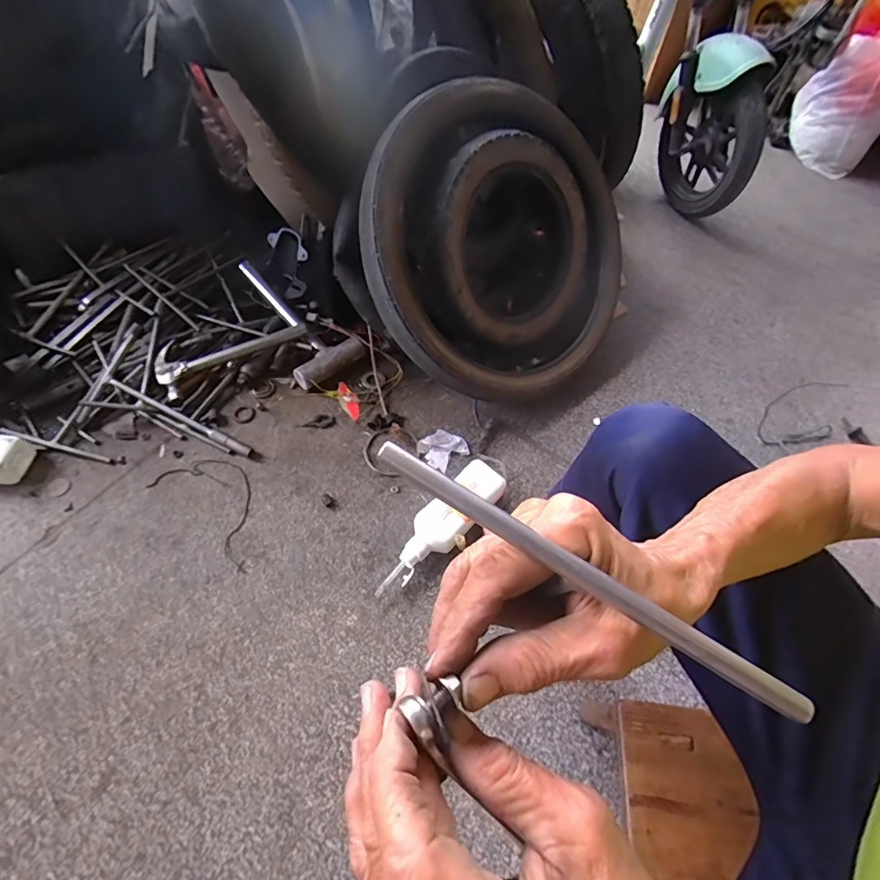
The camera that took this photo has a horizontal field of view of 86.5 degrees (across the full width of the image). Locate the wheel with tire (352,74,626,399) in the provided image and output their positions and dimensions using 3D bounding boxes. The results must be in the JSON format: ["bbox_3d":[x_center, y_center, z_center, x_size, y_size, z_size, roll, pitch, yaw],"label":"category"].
[{"bbox_3d":[0.087,-0.351,0.907,0.528,0.492,0.185,-35,24,-25],"label":"wheel with tire"}]

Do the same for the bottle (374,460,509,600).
[{"bbox_3d":[0.006,0.138,0.758,0.081,0.054,0.258,37,62,20],"label":"bottle"}]

